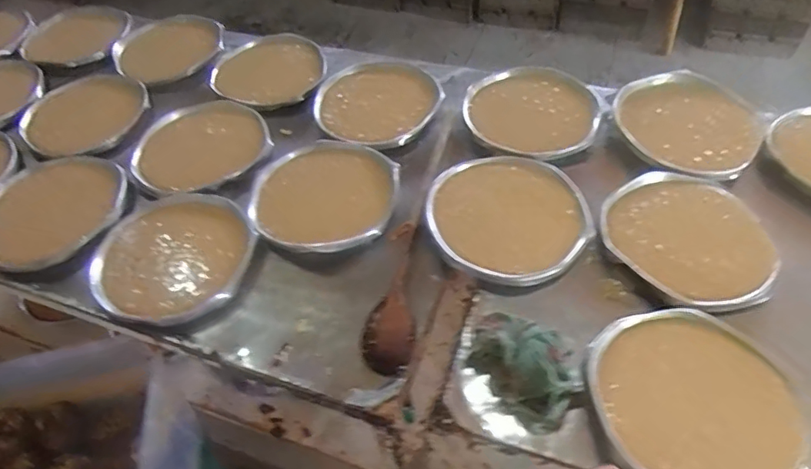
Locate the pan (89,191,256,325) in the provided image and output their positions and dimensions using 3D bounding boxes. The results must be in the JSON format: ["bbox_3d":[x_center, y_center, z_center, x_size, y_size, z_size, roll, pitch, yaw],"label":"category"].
[{"bbox_3d":[-0.294,0.025,0.689,0.188,0.033,0.199,-25,54,-16],"label":"pan"}]

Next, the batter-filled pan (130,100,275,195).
[{"bbox_3d":[-0.308,-0.125,0.826,0.199,0.051,0.200,-26,54,-17],"label":"batter-filled pan"}]

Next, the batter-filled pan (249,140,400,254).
[{"bbox_3d":[-0.110,-0.047,0.743,0.202,0.036,0.200,2,51,5],"label":"batter-filled pan"}]

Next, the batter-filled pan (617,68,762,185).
[{"bbox_3d":[0.410,-0.170,0.776,0.191,0.031,0.171,35,60,28],"label":"batter-filled pan"}]

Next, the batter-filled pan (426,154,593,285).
[{"bbox_3d":[0.127,-0.029,0.681,0.181,0.028,0.203,-21,52,-14],"label":"batter-filled pan"}]

